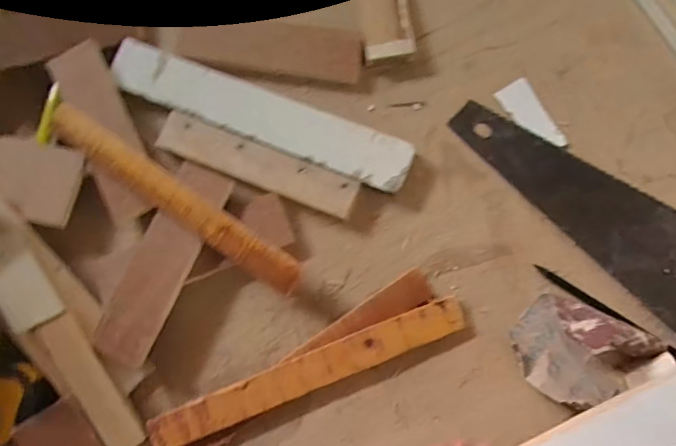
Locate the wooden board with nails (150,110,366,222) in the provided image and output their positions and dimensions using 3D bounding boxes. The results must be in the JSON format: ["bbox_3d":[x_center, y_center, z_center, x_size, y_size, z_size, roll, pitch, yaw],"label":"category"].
[{"bbox_3d":[-0.081,-0.058,0.472,0.207,0.010,0.039,22,82,9],"label":"wooden board with nails"}]

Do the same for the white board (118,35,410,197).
[{"bbox_3d":[-0.083,-0.110,0.482,0.322,0.014,0.050,22,82,9],"label":"white board"}]

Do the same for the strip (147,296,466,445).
[{"bbox_3d":[-0.029,0.139,0.438,0.301,0.014,0.035,-23,78,1],"label":"strip"}]

